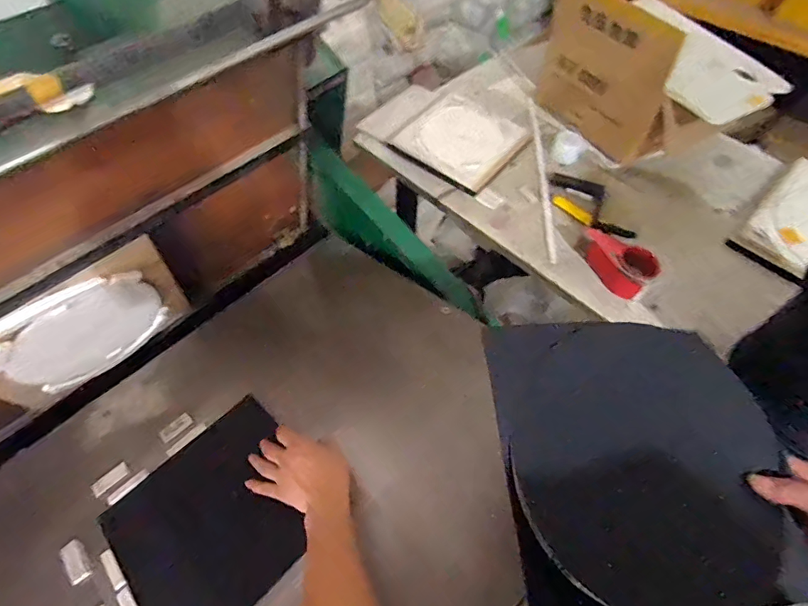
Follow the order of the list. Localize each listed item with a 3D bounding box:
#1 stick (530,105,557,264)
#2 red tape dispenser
[{"bbox_3d":[0.326,-0.314,1.105,0.026,0.009,0.547,5,56,3],"label":"stick"},{"bbox_3d":[0.425,-0.086,0.939,0.089,0.054,0.150,-34,63,-21],"label":"red tape dispenser"}]

